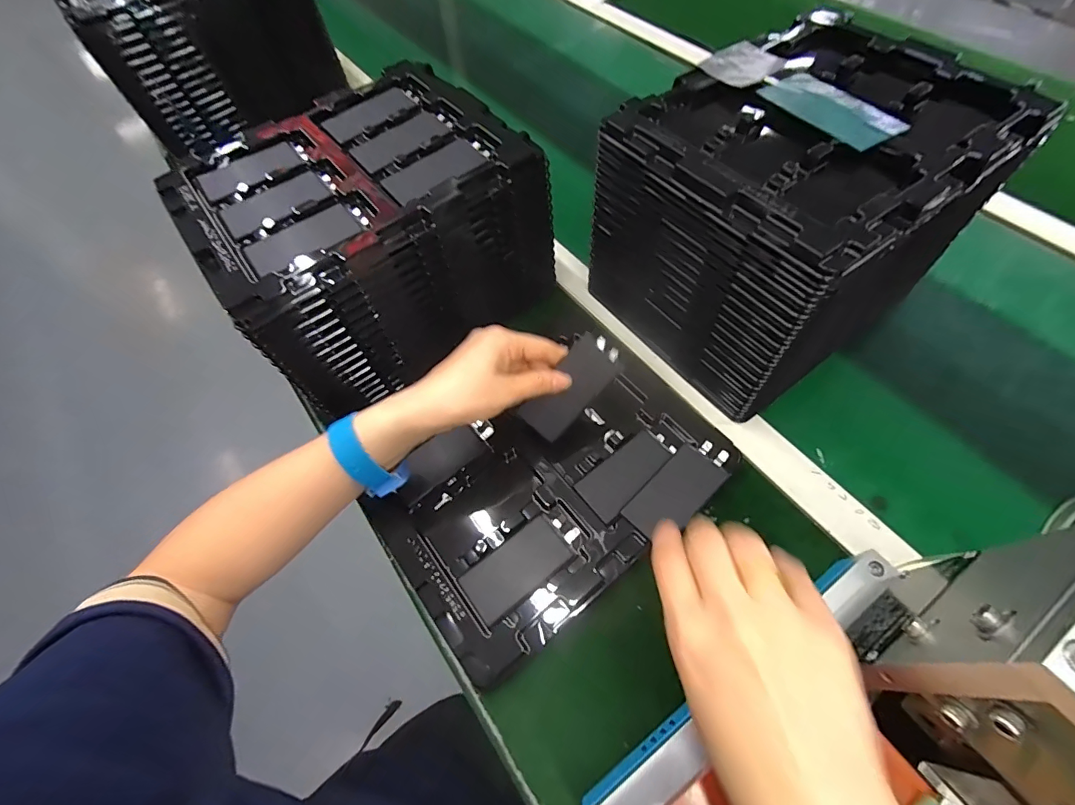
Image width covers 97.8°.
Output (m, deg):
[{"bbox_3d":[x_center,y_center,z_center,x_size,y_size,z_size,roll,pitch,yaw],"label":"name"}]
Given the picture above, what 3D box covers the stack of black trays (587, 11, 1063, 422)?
[{"bbox_3d":[0.224,-0.170,0.431,0.277,0.190,0.222,-31,63,-13],"label":"stack of black trays"}]

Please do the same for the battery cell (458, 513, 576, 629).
[{"bbox_3d":[-0.015,0.129,0.366,0.084,0.006,0.046,-36,64,-15],"label":"battery cell"}]

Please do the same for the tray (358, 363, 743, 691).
[{"bbox_3d":[0.007,0.069,0.395,0.268,0.022,0.182,-35,64,-15],"label":"tray"}]

